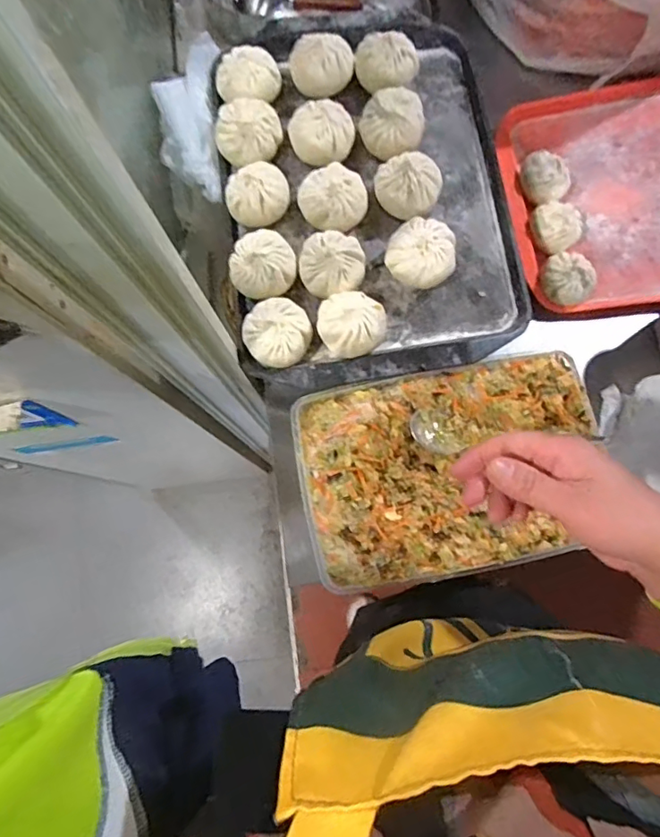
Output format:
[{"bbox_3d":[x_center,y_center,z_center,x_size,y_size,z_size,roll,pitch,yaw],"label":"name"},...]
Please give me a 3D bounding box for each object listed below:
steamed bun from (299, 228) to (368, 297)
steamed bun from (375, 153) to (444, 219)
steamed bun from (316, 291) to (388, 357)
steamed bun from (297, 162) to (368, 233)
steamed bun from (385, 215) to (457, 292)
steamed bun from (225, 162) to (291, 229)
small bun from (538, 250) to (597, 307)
[{"bbox_3d":[0.002,-0.155,0.542,0.065,0.043,0.062,-6,78,0],"label":"steamed bun"},{"bbox_3d":[0.084,-0.240,0.551,0.062,0.046,0.064,0,78,1],"label":"steamed bun"},{"bbox_3d":[0.021,-0.093,0.526,0.065,0.051,0.060,0,78,1],"label":"steamed bun"},{"bbox_3d":[0.006,-0.227,0.555,0.062,0.043,0.063,0,78,1],"label":"steamed bun"},{"bbox_3d":[0.091,-0.164,0.534,0.067,0.052,0.060,15,78,4],"label":"steamed bun"},{"bbox_3d":[-0.075,-0.232,0.558,0.067,0.046,0.060,-12,78,-1],"label":"steamed bun"},{"bbox_3d":[0.293,-0.172,0.654,0.064,0.041,0.057,43,82,9],"label":"small bun"}]

